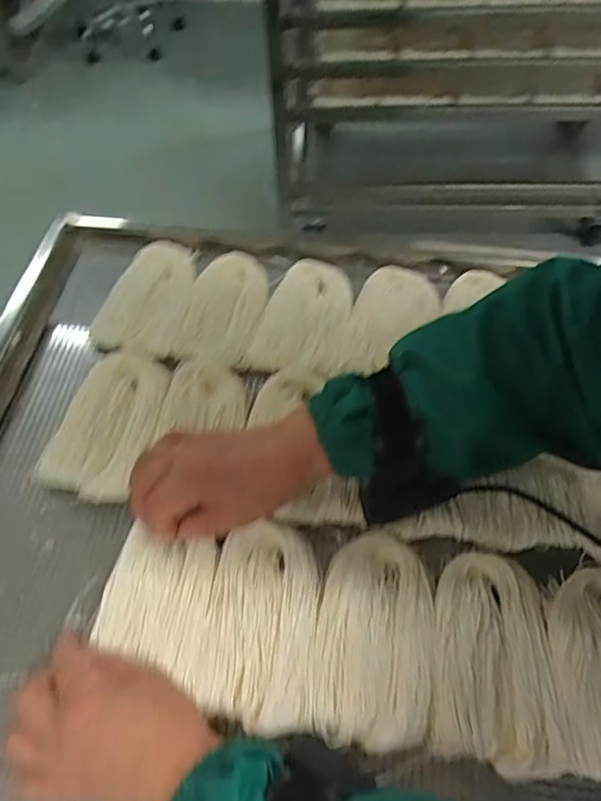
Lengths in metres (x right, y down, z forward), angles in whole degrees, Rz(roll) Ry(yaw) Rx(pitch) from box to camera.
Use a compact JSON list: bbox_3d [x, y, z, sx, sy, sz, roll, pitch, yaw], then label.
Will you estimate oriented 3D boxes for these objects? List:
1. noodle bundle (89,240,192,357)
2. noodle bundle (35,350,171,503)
[{"bbox_3d":[-0.155,-0.104,0.602,0.086,0.016,0.143,2,58,4],"label":"noodle bundle"},{"bbox_3d":[-0.168,0.016,0.520,0.078,0.016,0.139,10,59,9],"label":"noodle bundle"}]

